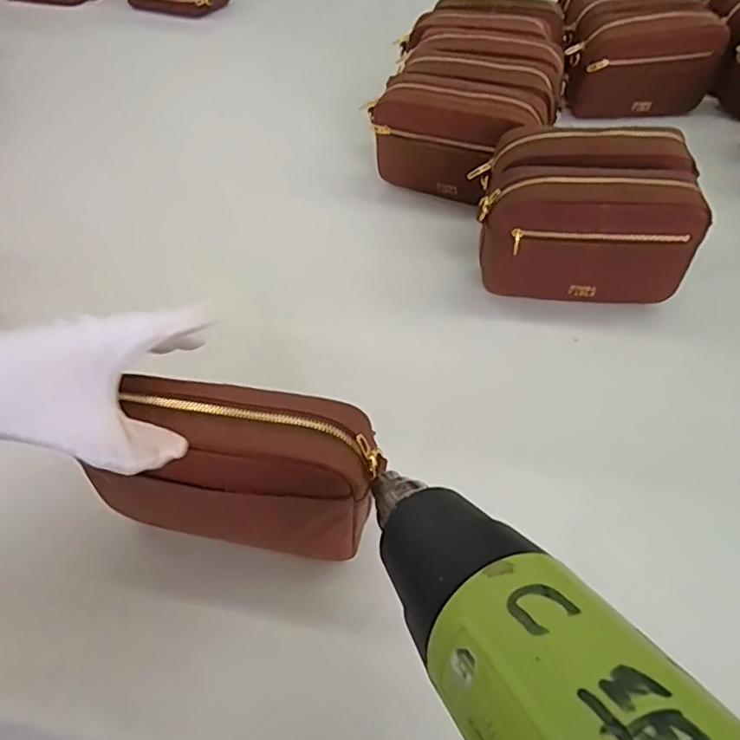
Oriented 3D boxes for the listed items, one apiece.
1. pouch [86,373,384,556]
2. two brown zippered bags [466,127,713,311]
[{"bbox_3d":[-0.083,0.064,0.369,0.172,0.091,0.075,7,52,6],"label":"pouch"},{"bbox_3d":[0.206,-0.159,0.561,0.195,0.117,0.139,0,51,0],"label":"two brown zippered bags"}]

